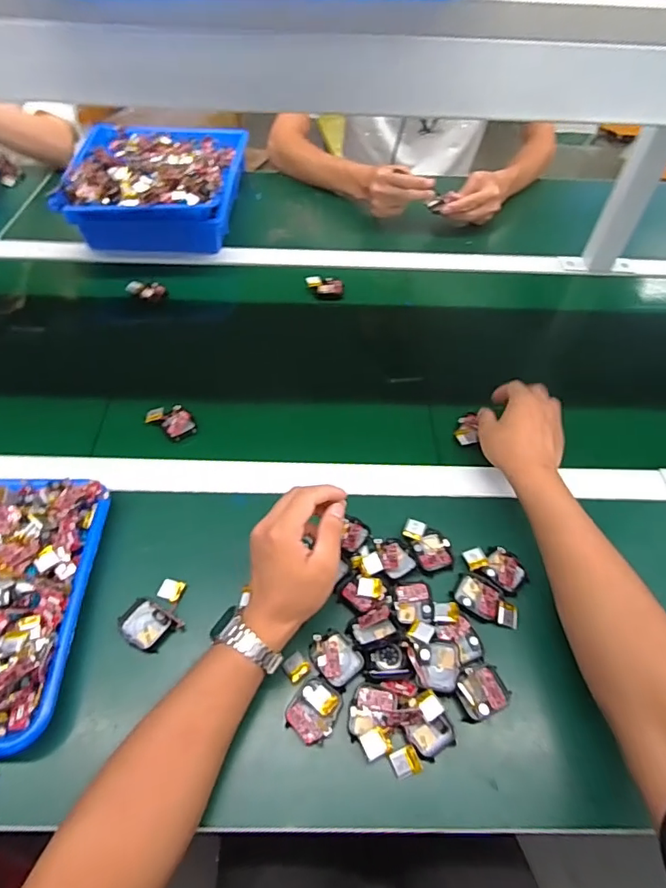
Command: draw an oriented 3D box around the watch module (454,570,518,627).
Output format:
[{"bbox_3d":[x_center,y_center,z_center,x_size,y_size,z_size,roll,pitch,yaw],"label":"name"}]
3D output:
[{"bbox_3d":[0.151,0.152,0.488,0.060,0.008,0.039,22,56,15],"label":"watch module"}]

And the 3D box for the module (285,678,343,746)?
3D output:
[{"bbox_3d":[-0.017,0.228,0.429,0.041,0.009,0.048,18,55,12],"label":"module"}]

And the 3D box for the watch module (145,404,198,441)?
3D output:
[{"bbox_3d":[-0.195,-0.029,0.610,0.059,0.015,0.038,27,57,18],"label":"watch module"}]

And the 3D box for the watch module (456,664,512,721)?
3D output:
[{"bbox_3d":[0.131,0.215,0.439,0.045,0.014,0.039,-20,56,-16],"label":"watch module"}]

